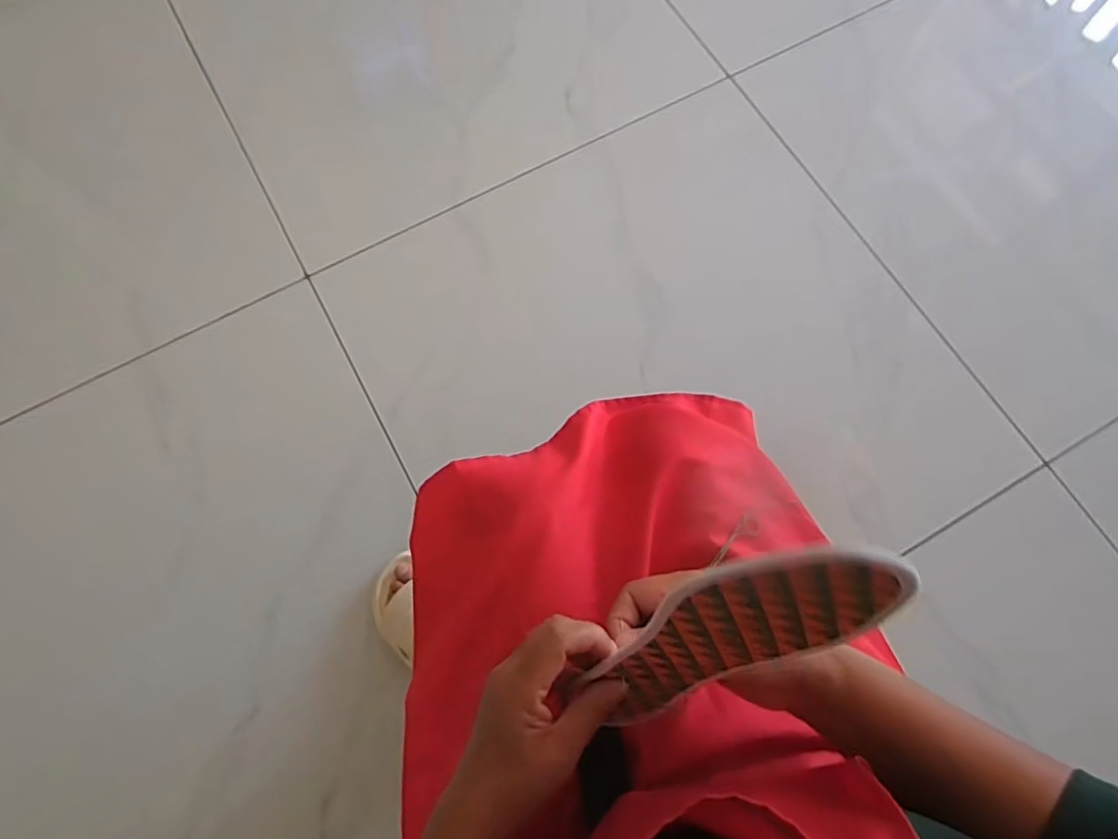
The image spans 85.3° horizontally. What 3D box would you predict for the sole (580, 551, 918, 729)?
[{"bbox_3d":[0.070,0.109,0.292,0.067,0.226,0.011,24,50,-11],"label":"sole"}]

